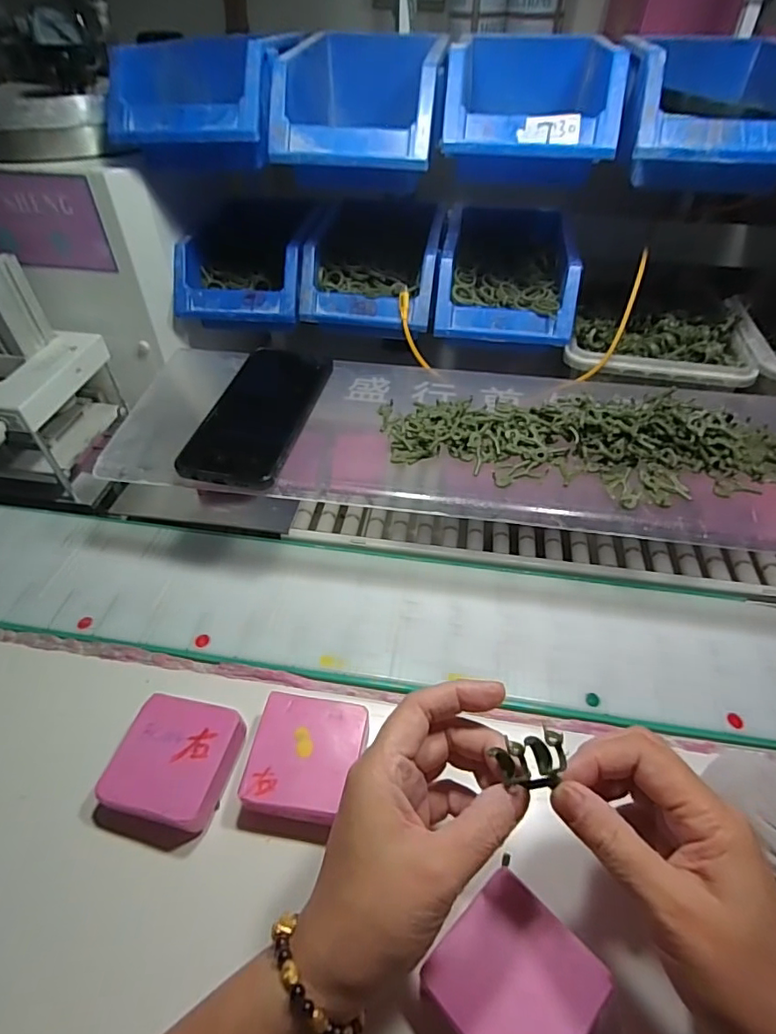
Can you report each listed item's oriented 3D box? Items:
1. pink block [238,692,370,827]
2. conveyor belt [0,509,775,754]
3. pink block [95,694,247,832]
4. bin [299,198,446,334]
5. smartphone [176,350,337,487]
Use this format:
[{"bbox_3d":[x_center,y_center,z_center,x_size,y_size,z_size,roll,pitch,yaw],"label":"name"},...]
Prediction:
[{"bbox_3d":[-0.050,0.151,0.330,0.067,0.020,0.070,5,46,5],"label":"pink block"},{"bbox_3d":[-0.058,0.070,0.417,0.833,0.021,0.122,7,46,6],"label":"conveyor belt"},{"bbox_3d":[-0.134,0.151,0.328,0.071,0.022,0.070,10,47,9],"label":"pink block"},{"bbox_3d":[-0.007,-0.270,0.530,0.122,0.066,0.210,6,46,5],"label":"bin"},{"bbox_3d":[-0.103,-0.086,0.431,0.074,0.014,0.157,15,50,3],"label":"smartphone"}]

